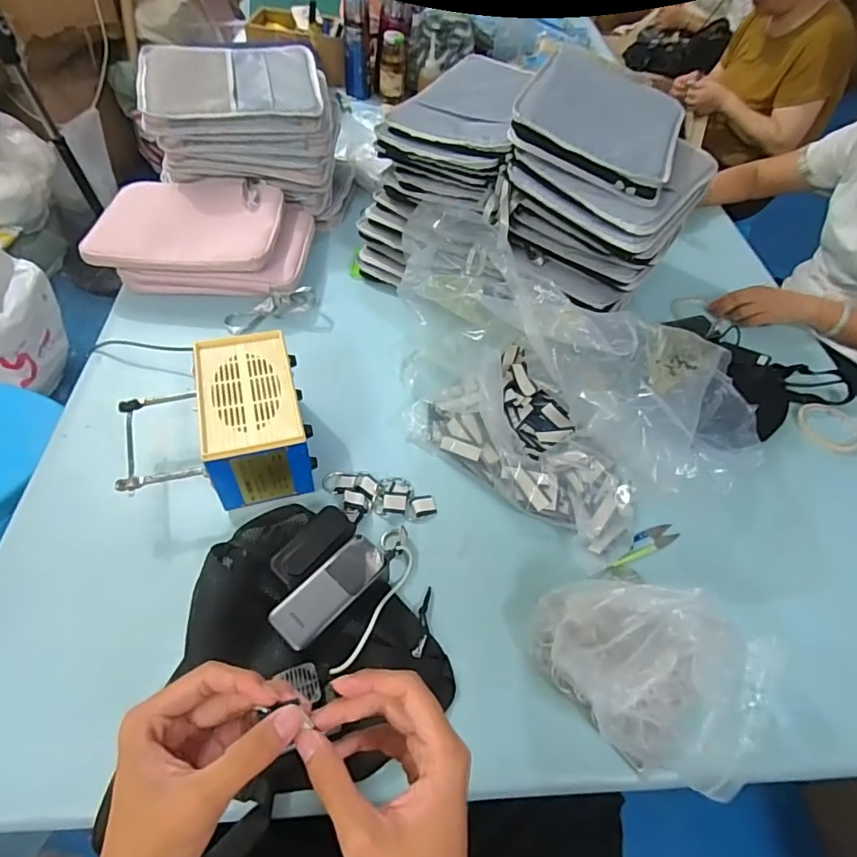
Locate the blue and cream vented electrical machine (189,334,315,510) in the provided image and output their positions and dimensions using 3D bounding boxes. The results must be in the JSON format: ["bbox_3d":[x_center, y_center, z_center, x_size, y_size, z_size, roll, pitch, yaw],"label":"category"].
[{"bbox_3d":[-0.215,-0.010,0.650,0.117,0.121,0.187,-9,55,-12],"label":"blue and cream vented electrical machine"}]

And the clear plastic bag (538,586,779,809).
[{"bbox_3d":[0.220,0.235,0.489,0.235,0.142,0.135,36,58,20],"label":"clear plastic bag"}]

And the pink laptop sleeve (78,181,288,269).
[{"bbox_3d":[-0.394,-0.342,0.848,0.283,0.028,0.217,-1,53,-6],"label":"pink laptop sleeve"}]

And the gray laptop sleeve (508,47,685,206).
[{"bbox_3d":[0.251,-0.447,0.735,0.225,0.035,0.269,28,60,0],"label":"gray laptop sleeve"}]

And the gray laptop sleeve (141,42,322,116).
[{"bbox_3d":[-0.346,-0.615,0.899,0.297,0.029,0.225,-9,55,-12],"label":"gray laptop sleeve"}]

